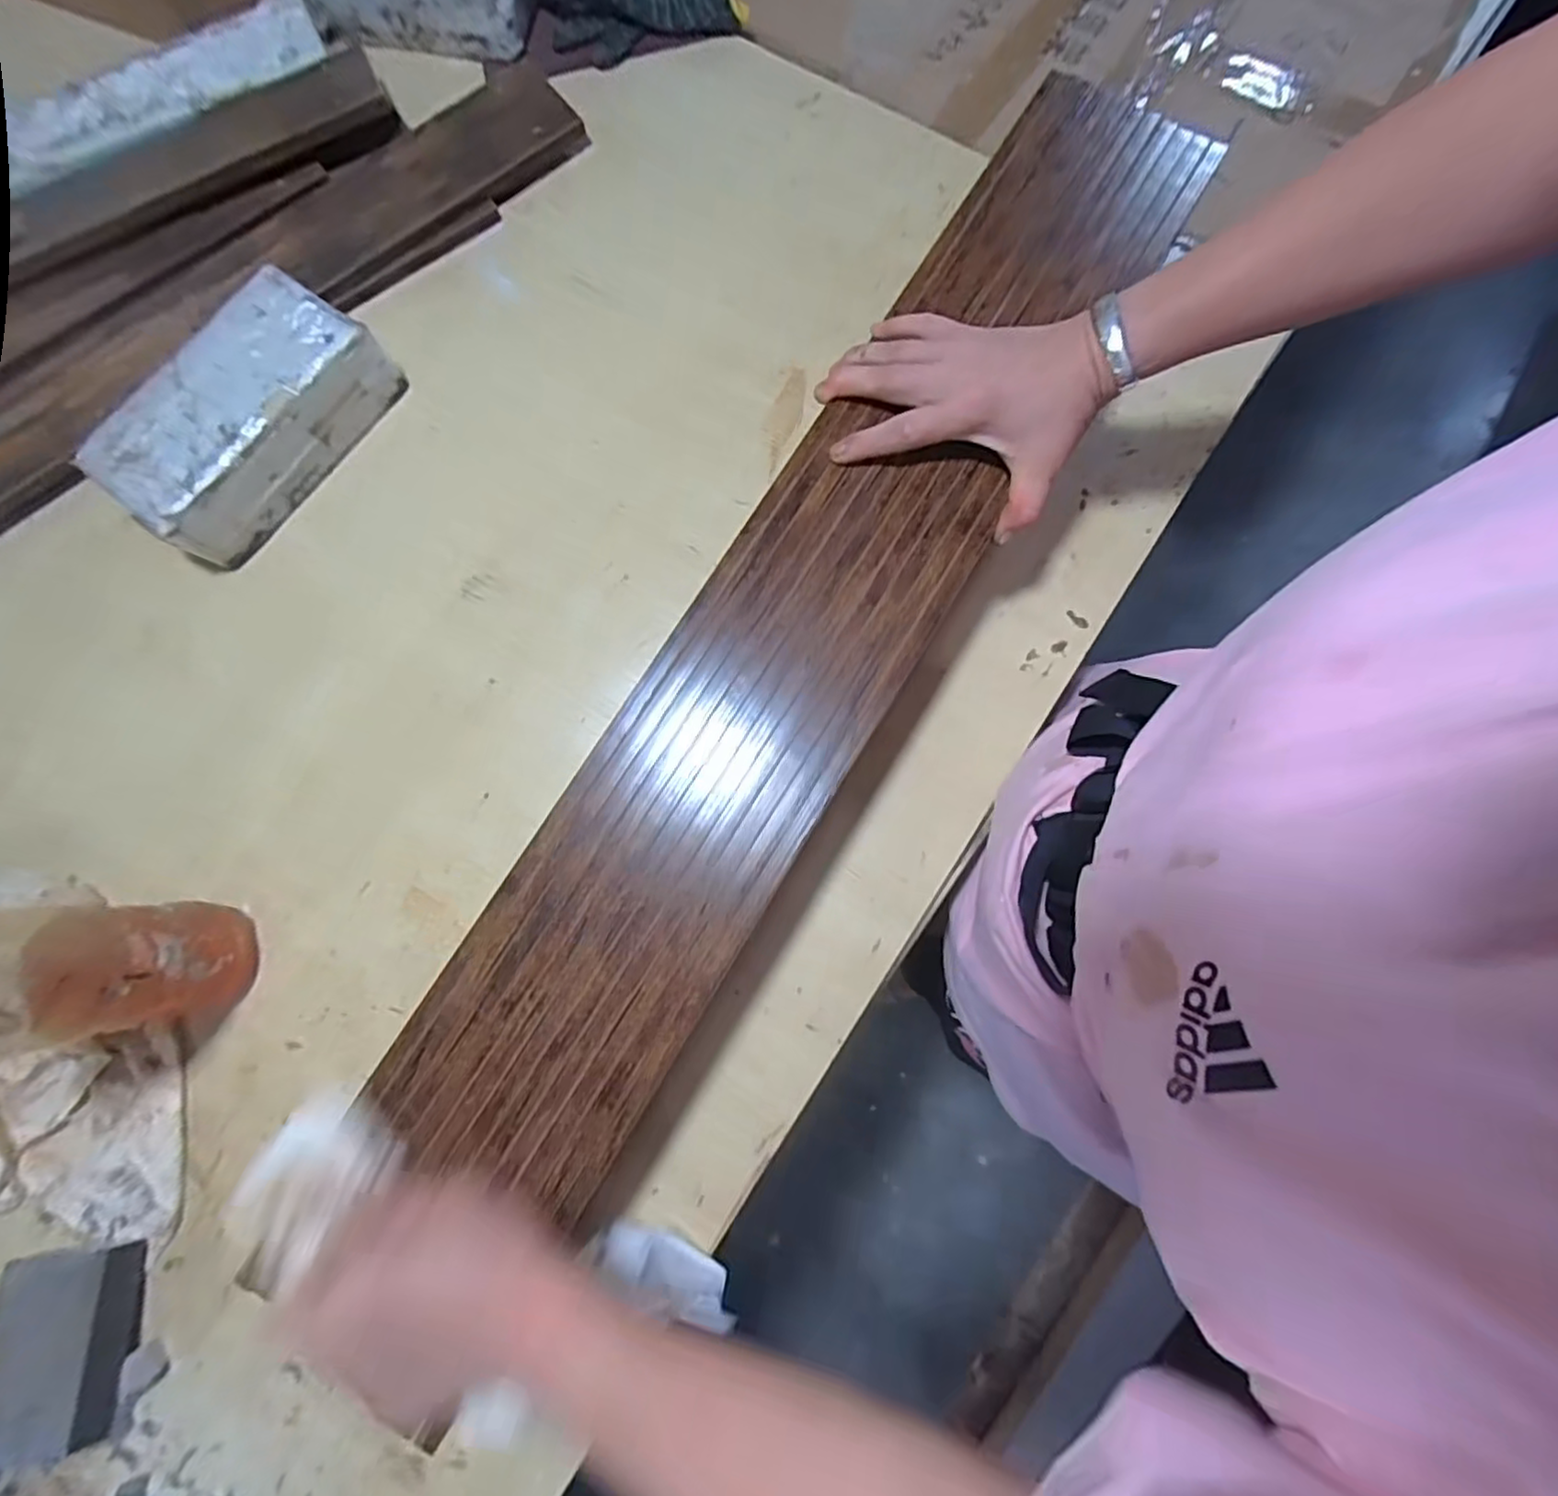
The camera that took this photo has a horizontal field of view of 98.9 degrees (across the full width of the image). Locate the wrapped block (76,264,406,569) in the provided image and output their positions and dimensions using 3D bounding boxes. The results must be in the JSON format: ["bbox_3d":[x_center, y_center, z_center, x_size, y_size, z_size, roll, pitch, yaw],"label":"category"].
[{"bbox_3d":[-0.395,-0.246,0.500,0.098,0.062,0.201,37,83,8],"label":"wrapped block"}]

